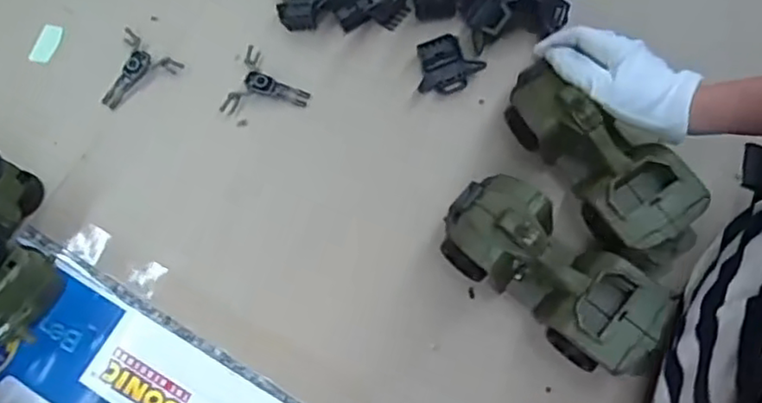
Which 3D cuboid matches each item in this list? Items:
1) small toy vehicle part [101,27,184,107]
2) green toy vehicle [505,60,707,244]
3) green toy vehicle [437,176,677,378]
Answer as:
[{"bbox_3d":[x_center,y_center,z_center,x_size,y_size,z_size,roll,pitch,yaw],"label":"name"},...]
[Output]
[{"bbox_3d":[-0.249,-0.128,0.637,0.071,0.011,0.075,34,76,12],"label":"small toy vehicle part"},{"bbox_3d":[0.176,-0.036,0.543,0.084,0.070,0.179,-42,74,-11],"label":"green toy vehicle"},{"bbox_3d":[0.139,0.058,0.530,0.190,0.076,0.085,40,77,13],"label":"green toy vehicle"}]

